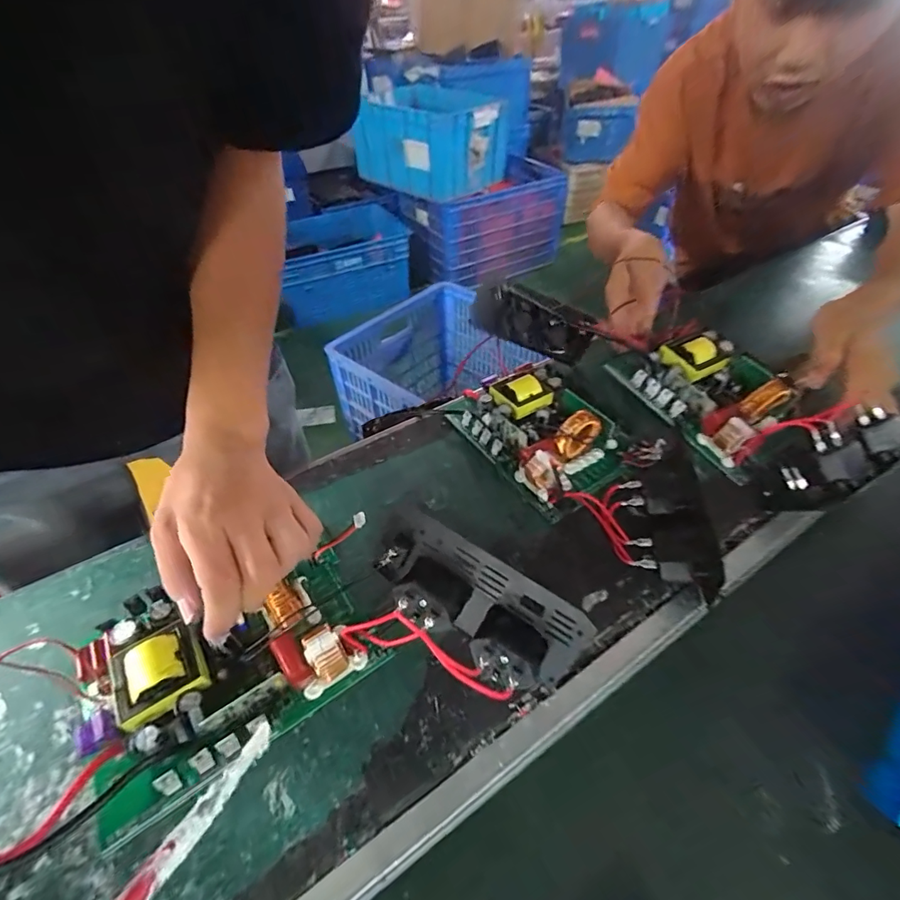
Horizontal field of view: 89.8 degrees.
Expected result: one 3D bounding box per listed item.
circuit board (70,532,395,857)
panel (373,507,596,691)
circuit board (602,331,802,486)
[{"bbox_3d":[-0.145,0.123,0.286,0.168,0.037,0.129,-28,52,-23],"label":"circuit board"},{"bbox_3d":[0.011,0.091,0.278,0.139,0.060,0.042,30,12,17],"label":"panel"},{"bbox_3d":[0.240,-0.059,0.426,0.096,0.060,0.172,-23,50,-19],"label":"circuit board"}]

